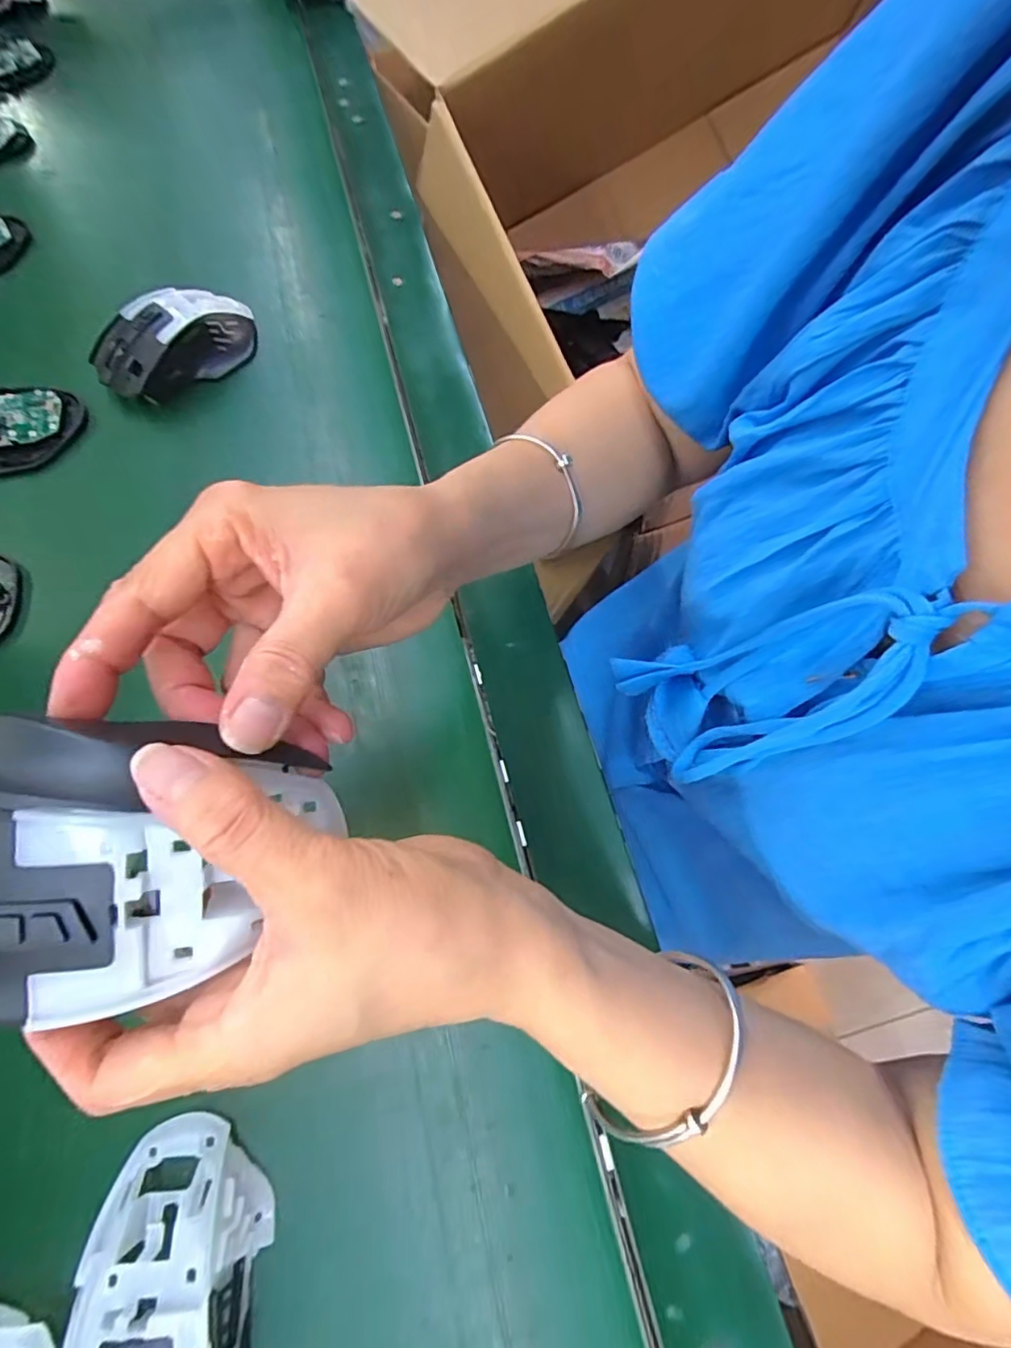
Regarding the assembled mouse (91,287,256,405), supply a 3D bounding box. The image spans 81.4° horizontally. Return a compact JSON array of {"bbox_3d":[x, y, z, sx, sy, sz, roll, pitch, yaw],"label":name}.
[{"bbox_3d":[-0.236,-0.237,0.421,0.110,0.040,0.057,-26,70,-12],"label":"assembled mouse"}]

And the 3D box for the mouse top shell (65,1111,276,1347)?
[{"bbox_3d":[-0.128,0.239,0.217,0.063,0.033,0.113,3,67,0],"label":"mouse top shell"}]

